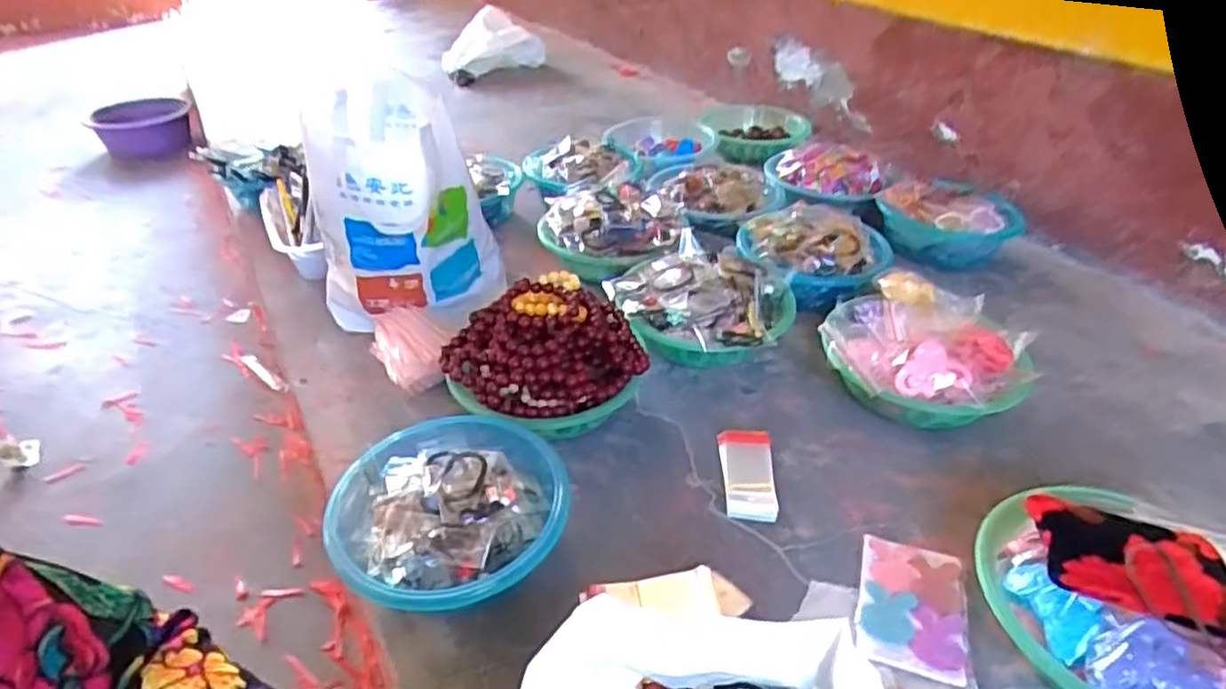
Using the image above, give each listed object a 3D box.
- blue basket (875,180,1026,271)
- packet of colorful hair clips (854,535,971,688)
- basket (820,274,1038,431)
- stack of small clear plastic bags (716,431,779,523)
[{"bbox_3d":[0.570,-0.201,1.201,0.195,0.100,0.190,-22,42,-27],"label":"blue basket"},{"bbox_3d":[0.280,0.242,0.664,0.094,0.005,0.140,11,38,14],"label":"packet of colorful hair clips"},{"bbox_3d":[0.386,0.016,0.888,0.230,0.110,0.228,18,40,22],"label":"basket"},{"bbox_3d":[0.151,0.141,0.798,0.057,0.017,0.136,1,37,2],"label":"stack of small clear plastic bags"}]

